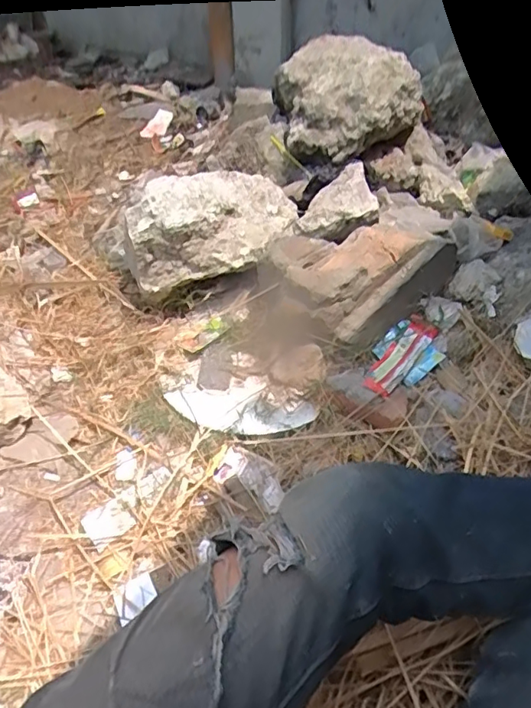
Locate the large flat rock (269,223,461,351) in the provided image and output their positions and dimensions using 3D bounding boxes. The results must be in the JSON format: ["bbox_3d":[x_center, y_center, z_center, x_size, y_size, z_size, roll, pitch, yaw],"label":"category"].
[{"bbox_3d":[0.176,-0.161,1.042,0.308,0.123,0.230,-30,51,-24],"label":"large flat rock"}]

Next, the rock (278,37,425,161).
[{"bbox_3d":[0.198,-0.645,1.330,0.323,0.186,0.348,-4,46,-1],"label":"rock"}]

